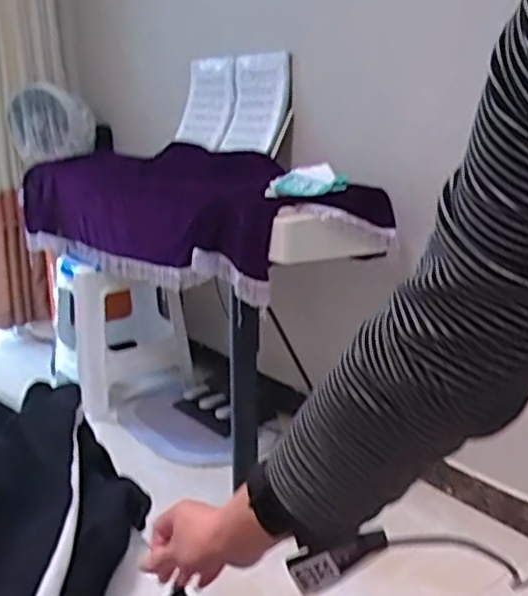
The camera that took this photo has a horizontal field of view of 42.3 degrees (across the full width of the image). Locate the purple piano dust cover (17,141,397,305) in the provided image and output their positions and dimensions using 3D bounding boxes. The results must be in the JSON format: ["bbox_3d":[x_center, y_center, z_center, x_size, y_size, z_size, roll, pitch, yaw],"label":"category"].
[{"bbox_3d":[-0.260,-0.227,1.866,1.290,0.288,0.407,12,21,36],"label":"purple piano dust cover"}]

